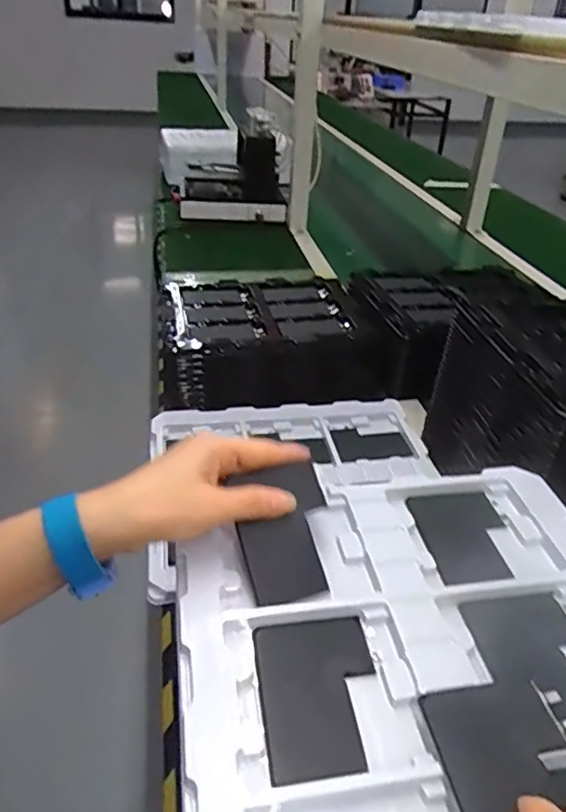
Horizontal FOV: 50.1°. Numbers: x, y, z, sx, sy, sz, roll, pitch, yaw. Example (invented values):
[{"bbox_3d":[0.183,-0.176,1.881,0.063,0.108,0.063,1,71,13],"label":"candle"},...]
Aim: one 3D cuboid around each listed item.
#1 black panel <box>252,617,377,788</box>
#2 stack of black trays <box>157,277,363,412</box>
[{"bbox_3d":[0.020,0.152,0.321,0.064,0.006,0.089,-3,33,-8],"label":"black panel"},{"bbox_3d":[-0.031,-0.079,0.862,0.280,0.110,0.256,-4,34,-10],"label":"stack of black trays"}]

